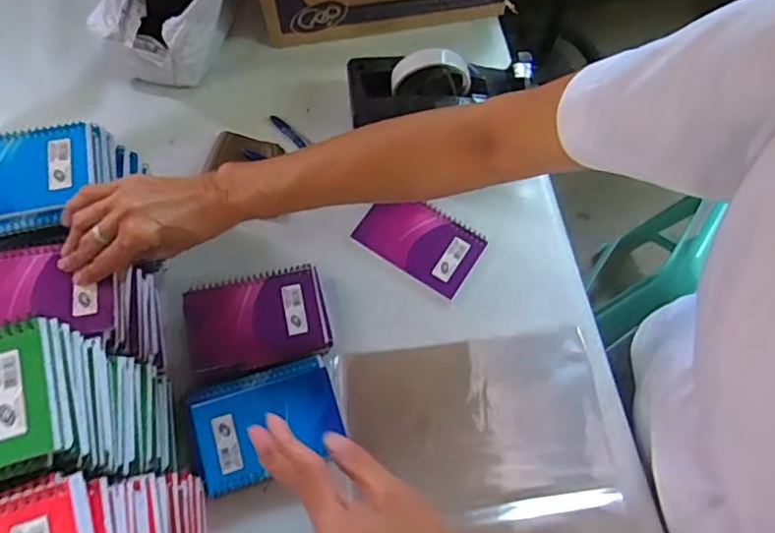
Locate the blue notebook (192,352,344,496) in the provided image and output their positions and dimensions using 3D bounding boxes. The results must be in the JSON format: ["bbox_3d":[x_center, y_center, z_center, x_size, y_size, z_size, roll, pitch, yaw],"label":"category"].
[{"bbox_3d":[-0.113,0.144,0.531,0.132,0.012,0.096,-16,71,-8],"label":"blue notebook"}]

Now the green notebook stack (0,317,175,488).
[{"bbox_3d":[-0.258,0.121,0.423,0.130,0.213,0.095,-14,71,-7],"label":"green notebook stack"}]

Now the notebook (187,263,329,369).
[{"bbox_3d":[-0.129,0.056,0.573,0.131,0.029,0.091,-13,71,-6],"label":"notebook"}]

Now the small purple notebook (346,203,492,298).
[{"bbox_3d":[0.035,-0.029,0.620,0.127,0.004,0.080,30,71,9],"label":"small purple notebook"}]

